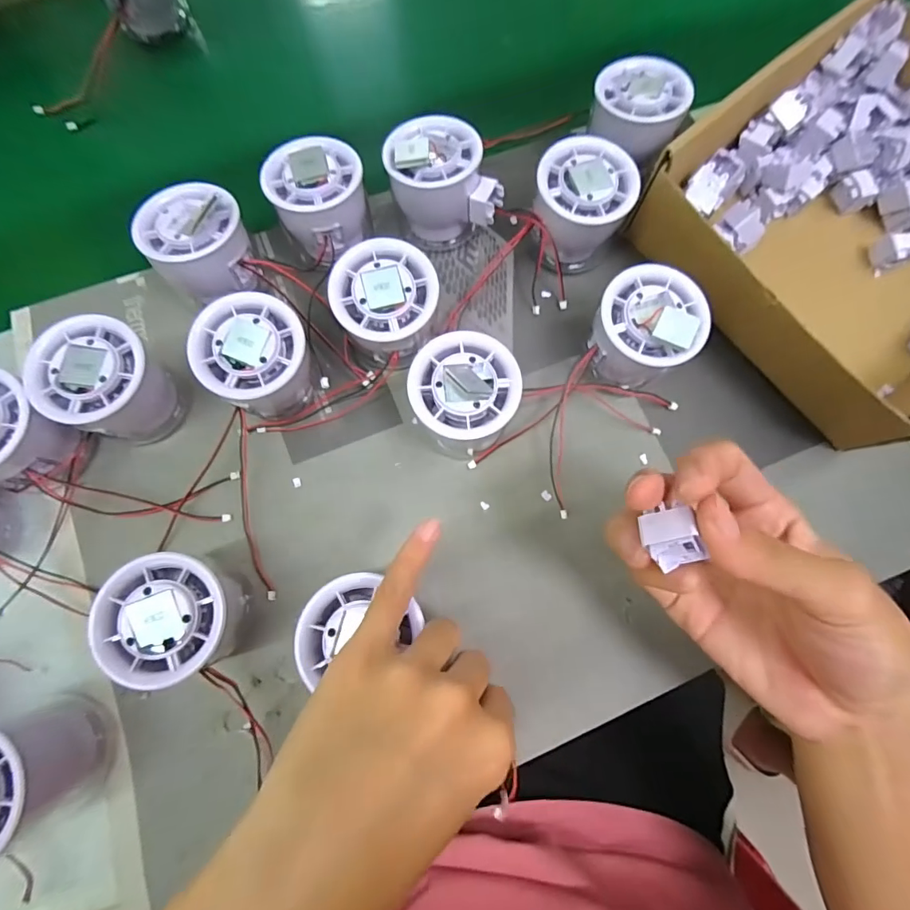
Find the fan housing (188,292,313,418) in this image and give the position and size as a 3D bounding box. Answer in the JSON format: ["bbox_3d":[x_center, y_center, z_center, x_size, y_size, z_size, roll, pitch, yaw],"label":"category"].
[{"bbox_3d":[-0.109,-0.054,0.272,0.056,0.056,0.057,0,75,-1],"label":"fan housing"}]

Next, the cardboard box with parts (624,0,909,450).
[{"bbox_3d":[0.247,-0.137,0.297,0.207,0.080,0.202,-39,81,-10],"label":"cardboard box with parts"}]

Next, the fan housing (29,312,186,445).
[{"bbox_3d":[-0.188,-0.041,0.266,0.053,0.055,0.054,0,75,-1],"label":"fan housing"}]

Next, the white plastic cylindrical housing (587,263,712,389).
[{"bbox_3d":[0.105,-0.071,0.279,0.061,0.055,0.056,0,75,-1],"label":"white plastic cylindrical housing"}]

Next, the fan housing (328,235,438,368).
[{"bbox_3d":[-0.039,-0.081,0.281,0.059,0.057,0.061,-29,79,-8],"label":"fan housing"}]

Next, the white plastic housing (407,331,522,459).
[{"bbox_3d":[0.004,-0.032,0.270,0.056,0.053,0.059,0,75,-1],"label":"white plastic housing"}]

